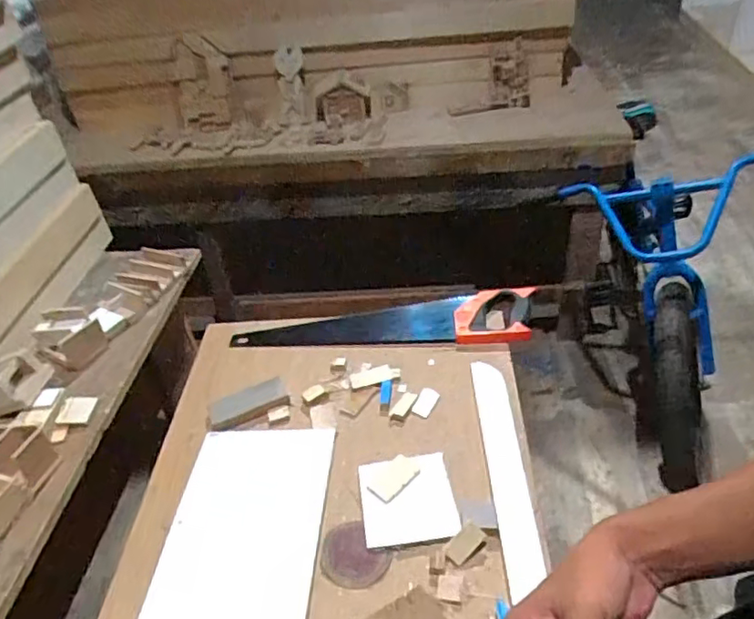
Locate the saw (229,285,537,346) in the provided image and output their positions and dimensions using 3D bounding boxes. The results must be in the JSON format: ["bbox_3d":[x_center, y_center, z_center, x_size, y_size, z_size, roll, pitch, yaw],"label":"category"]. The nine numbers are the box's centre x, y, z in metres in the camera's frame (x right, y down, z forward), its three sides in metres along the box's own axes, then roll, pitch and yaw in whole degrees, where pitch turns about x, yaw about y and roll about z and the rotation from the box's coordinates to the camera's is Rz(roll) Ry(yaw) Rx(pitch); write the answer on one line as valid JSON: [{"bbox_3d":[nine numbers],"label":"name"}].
[{"bbox_3d":[0.002,0.017,1.012,0.509,0.034,0.114,-3,41,6],"label":"saw"}]

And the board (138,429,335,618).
[{"bbox_3d":[-0.167,0.292,0.711,0.185,0.020,0.353,-2,41,7],"label":"board"}]

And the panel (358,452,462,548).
[{"bbox_3d":[0.038,0.240,0.759,0.115,0.015,0.120,-9,40,-1],"label":"panel"}]

